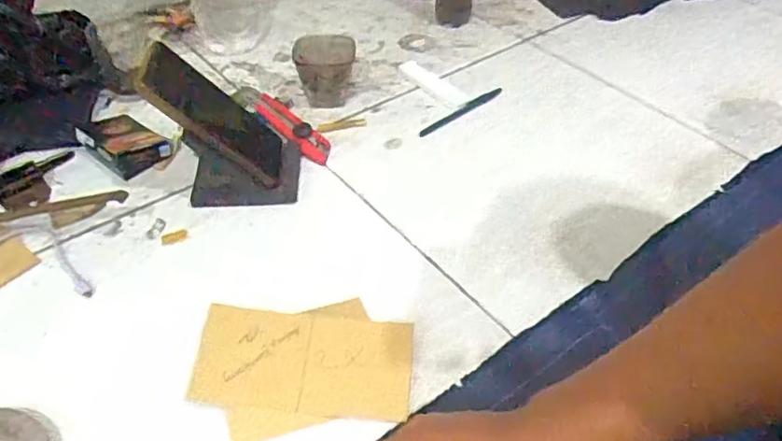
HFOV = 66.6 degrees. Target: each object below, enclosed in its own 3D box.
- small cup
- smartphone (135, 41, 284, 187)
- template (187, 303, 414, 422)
[{"bbox_3d":[-0.082,-0.187,0.750,0.076,0.077,0.064,-6,46,-7],"label":"small cup"},{"bbox_3d":[-0.178,-0.107,0.603,0.018,0.168,0.084,-32,40,23],"label":"smartphone"},{"bbox_3d":[-0.069,0.114,0.487,0.170,0.007,0.083,6,54,-1],"label":"template"}]

